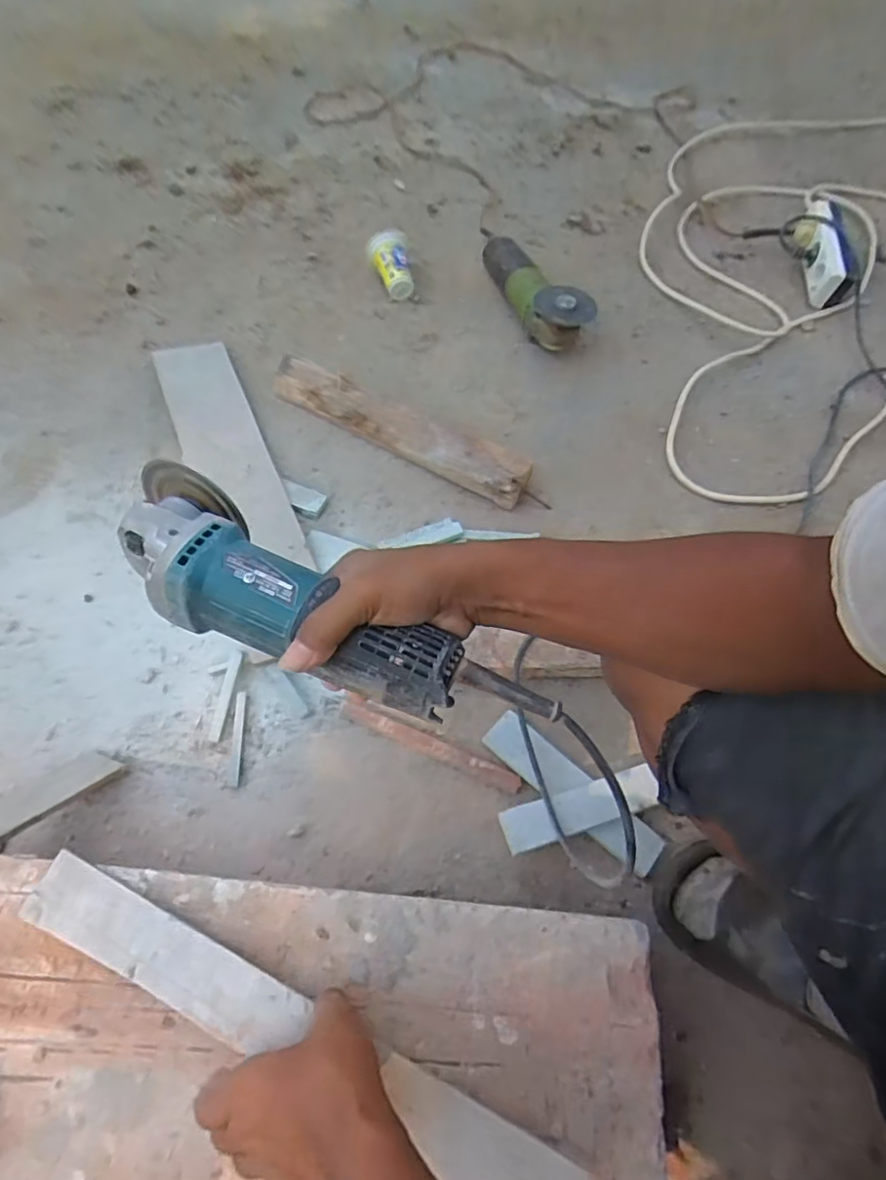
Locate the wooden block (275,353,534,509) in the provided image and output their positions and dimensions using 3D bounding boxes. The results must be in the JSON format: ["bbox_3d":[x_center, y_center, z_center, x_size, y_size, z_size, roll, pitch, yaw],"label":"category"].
[{"bbox_3d":[-0.066,-0.225,0.830,0.406,0.047,0.062,28,64,15],"label":"wooden block"}]

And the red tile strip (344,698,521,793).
[{"bbox_3d":[-0.014,0.162,0.639,0.199,0.011,0.020,19,62,11],"label":"red tile strip"}]

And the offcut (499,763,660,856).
[{"bbox_3d":[0.137,0.213,0.599,0.163,0.010,0.041,-14,68,-14],"label":"offcut"}]

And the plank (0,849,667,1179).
[{"bbox_3d":[-0.134,0.326,0.451,0.583,0.032,0.201,5,60,3],"label":"plank"}]

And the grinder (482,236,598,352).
[{"bbox_3d":[0.138,-0.453,0.927,0.079,0.088,0.239,-22,64,-11],"label":"grinder"}]

